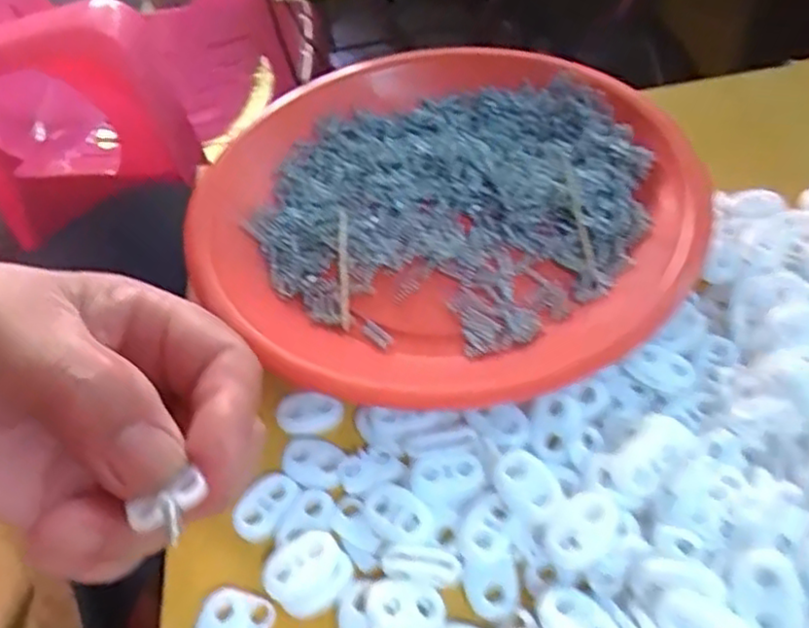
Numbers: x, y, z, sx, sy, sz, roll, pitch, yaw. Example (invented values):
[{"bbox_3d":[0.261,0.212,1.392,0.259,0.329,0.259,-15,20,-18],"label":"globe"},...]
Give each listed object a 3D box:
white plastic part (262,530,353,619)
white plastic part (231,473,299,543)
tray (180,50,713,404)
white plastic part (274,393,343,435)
[{"bbox_3d":[-0.027,0.072,0.190,0.022,0.012,0.019,-37,57,-22],"label":"white plastic part"},{"bbox_3d":[-0.042,0.058,0.208,0.013,0.006,0.021,22,57,22],"label":"white plastic part"},{"bbox_3d":[0.015,-0.045,0.273,0.186,0.024,0.185,35,62,29],"label":"tray"},{"bbox_3d":[-0.032,0.034,0.226,0.022,0.011,0.009,-3,51,4],"label":"white plastic part"}]

